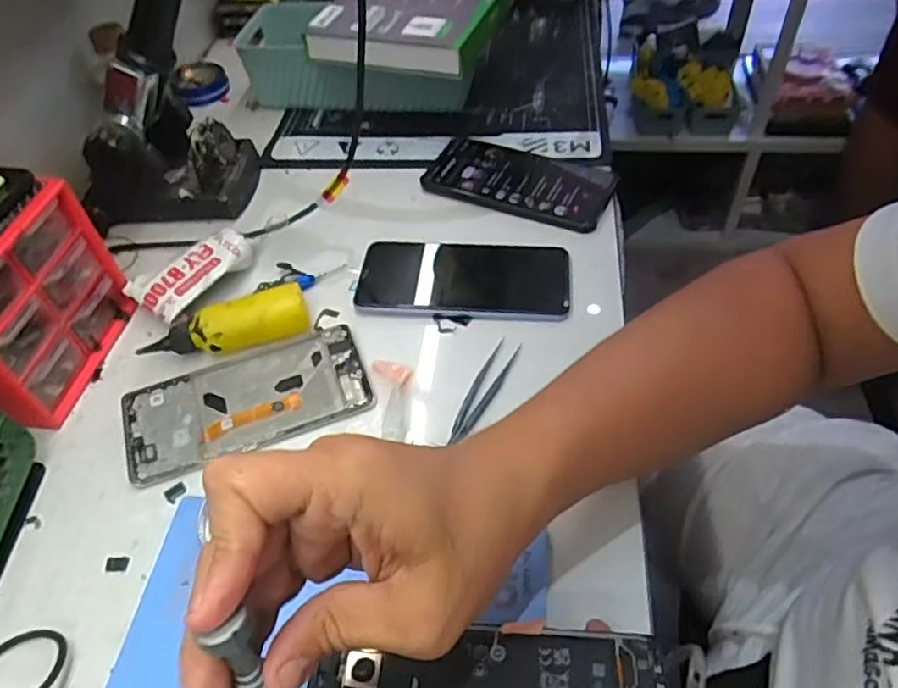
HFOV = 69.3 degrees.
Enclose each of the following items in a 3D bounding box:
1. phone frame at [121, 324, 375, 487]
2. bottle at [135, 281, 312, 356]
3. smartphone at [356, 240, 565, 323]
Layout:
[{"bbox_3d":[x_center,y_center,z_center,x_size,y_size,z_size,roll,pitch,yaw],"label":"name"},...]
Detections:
[{"bbox_3d":[-0.138,0.041,0.445,0.161,0.011,0.082,-20,51,-13],"label":"phone frame"},{"bbox_3d":[-0.161,-0.011,0.473,0.115,0.033,0.035,-20,51,-13],"label":"bottle"},{"bbox_3d":[0.011,-0.052,0.505,0.161,0.012,0.078,2,50,6],"label":"smartphone"}]

